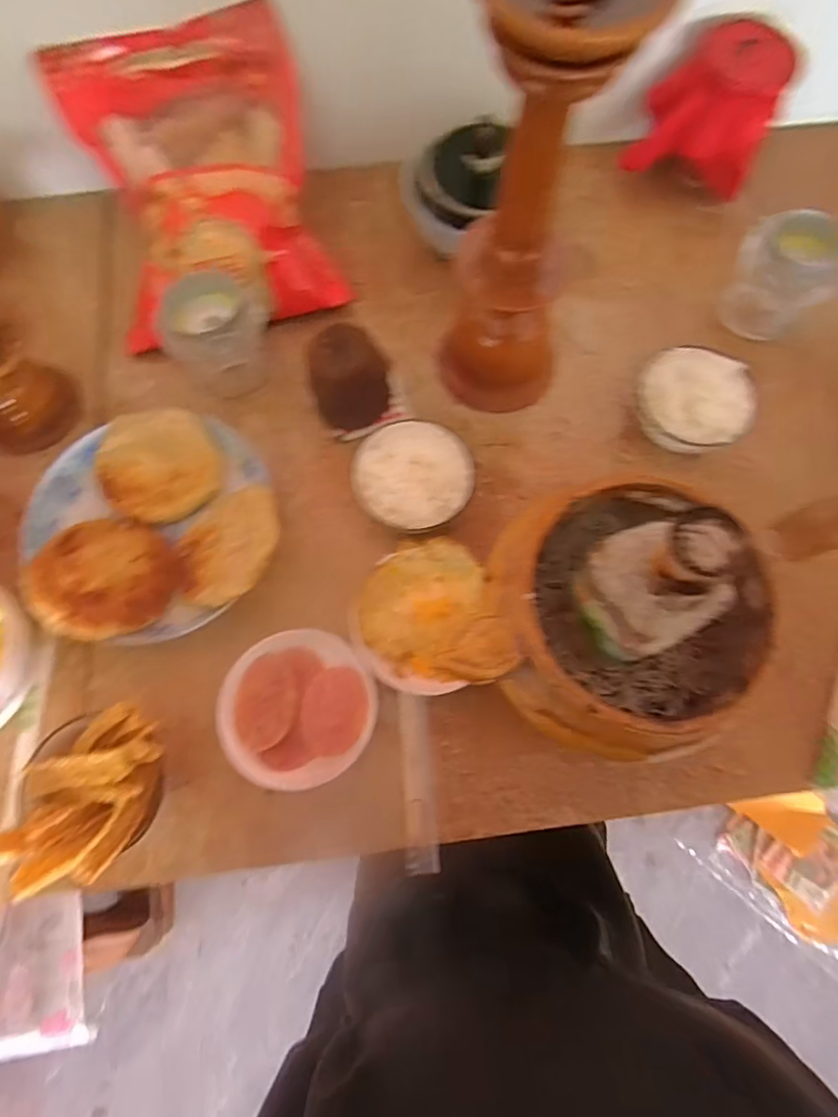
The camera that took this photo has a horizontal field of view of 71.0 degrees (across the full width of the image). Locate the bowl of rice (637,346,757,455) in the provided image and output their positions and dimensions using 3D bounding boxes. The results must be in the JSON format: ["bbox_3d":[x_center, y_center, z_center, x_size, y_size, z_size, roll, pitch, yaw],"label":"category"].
[{"bbox_3d":[0.207,-0.119,0.455,0.080,0.059,0.084,0,72,0],"label":"bowl of rice"}]

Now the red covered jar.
[{"bbox_3d":[0.252,-0.385,0.514,0.109,0.115,0.085,30,74,9],"label":"red covered jar"}]

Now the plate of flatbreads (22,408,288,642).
[{"bbox_3d":[-0.194,-0.026,0.432,0.171,0.049,0.170,0,72,0],"label":"plate of flatbreads"}]

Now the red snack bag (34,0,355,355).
[{"bbox_3d":[-0.164,-0.289,0.477,0.183,0.120,0.208,-19,73,-6],"label":"red snack bag"}]

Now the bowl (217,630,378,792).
[{"bbox_3d":[-0.082,0.102,0.405,0.102,0.025,0.101,0,72,0],"label":"bowl"}]

